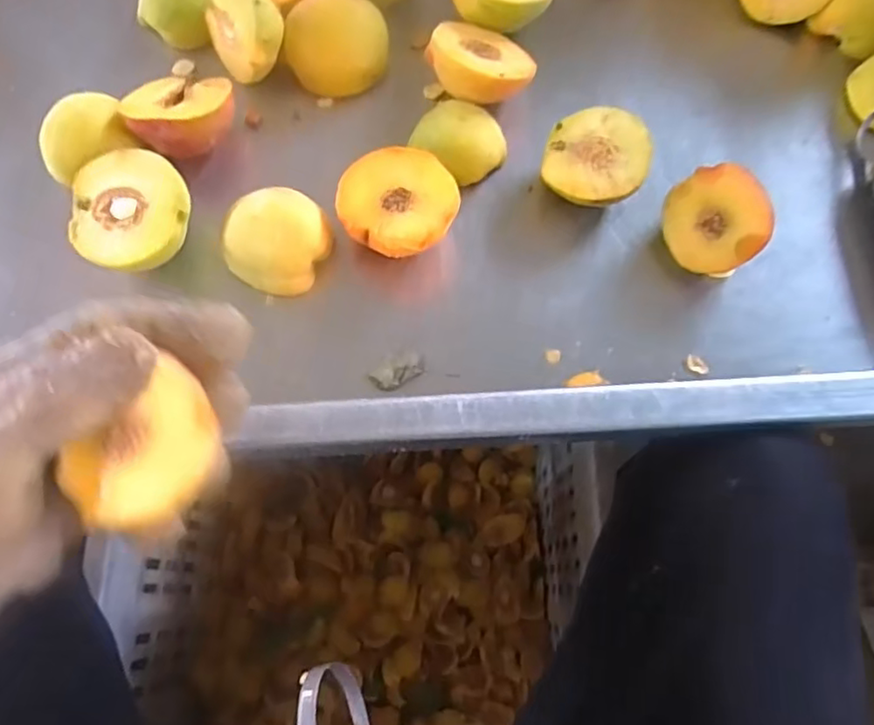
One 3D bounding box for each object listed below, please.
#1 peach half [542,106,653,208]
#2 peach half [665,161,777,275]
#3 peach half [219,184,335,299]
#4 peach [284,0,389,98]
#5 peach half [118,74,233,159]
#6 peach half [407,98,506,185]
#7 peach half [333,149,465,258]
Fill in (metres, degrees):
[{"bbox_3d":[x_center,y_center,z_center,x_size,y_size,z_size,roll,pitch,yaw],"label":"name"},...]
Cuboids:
[{"bbox_3d":[0.092,-0.116,0.371,0.056,0.024,0.063,15,71,5],"label":"peach half"},{"bbox_3d":[0.154,-0.078,0.352,0.053,0.023,0.054,-35,80,32],"label":"peach half"},{"bbox_3d":[-0.089,-0.069,0.356,0.050,0.031,0.054,25,73,8],"label":"peach half"},{"bbox_3d":[-0.063,-0.203,0.407,0.062,0.035,0.050,-6,71,-2],"label":"peach"},{"bbox_3d":[-0.152,-0.148,0.380,0.061,0.030,0.048,-3,71,-1],"label":"peach half"},{"bbox_3d":[0.015,-0.135,0.389,0.054,0.023,0.042,37,75,12],"label":"peach half"},{"bbox_3d":[-0.021,-0.087,0.364,0.065,0.033,0.065,12,71,4],"label":"peach half"}]

